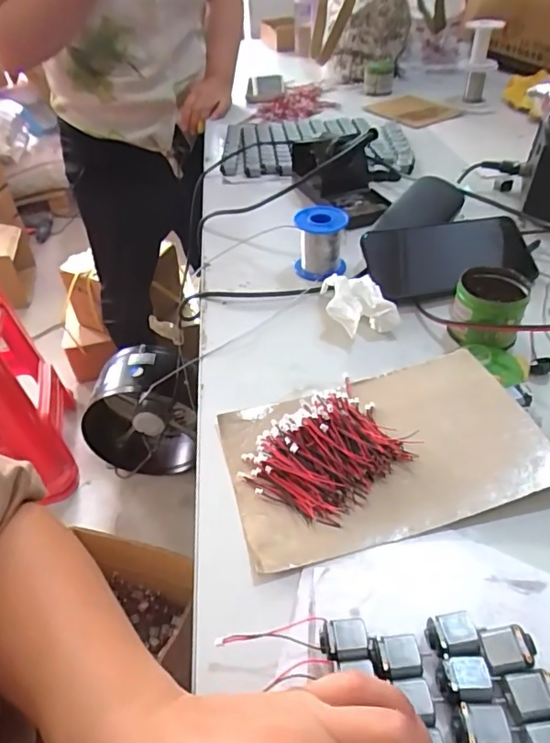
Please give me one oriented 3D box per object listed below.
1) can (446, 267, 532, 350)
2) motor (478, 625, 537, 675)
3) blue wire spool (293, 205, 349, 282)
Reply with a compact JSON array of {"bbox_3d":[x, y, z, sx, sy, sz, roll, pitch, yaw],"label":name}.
[{"bbox_3d":[0.179,-0.053,0.435,0.057,0.048,0.063,15,45,18],"label":"can"},{"bbox_3d":[0.111,0.134,0.246,0.025,0.019,0.017,-8,42,-6],"label":"motor"},{"bbox_3d":[0.047,-0.131,0.527,0.051,0.058,0.052,1,42,4],"label":"blue wire spool"}]

